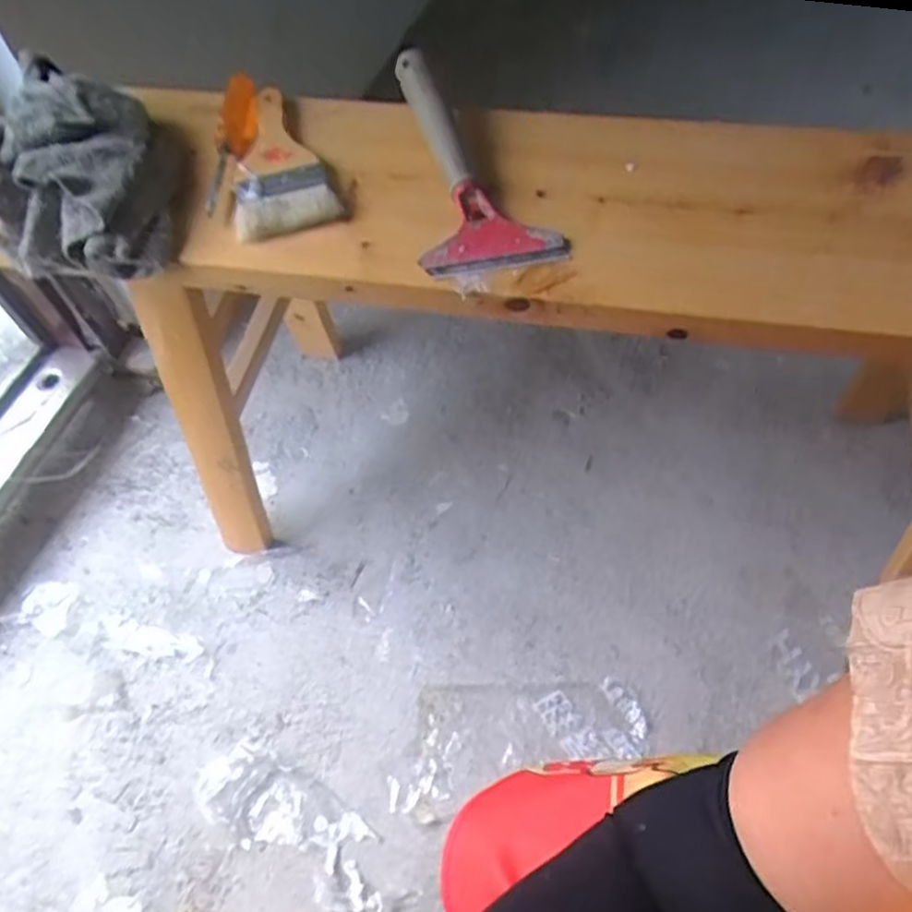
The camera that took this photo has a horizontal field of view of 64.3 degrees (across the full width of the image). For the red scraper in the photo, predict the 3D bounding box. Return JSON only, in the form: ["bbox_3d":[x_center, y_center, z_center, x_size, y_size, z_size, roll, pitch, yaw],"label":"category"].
[{"bbox_3d":[-0.003,-0.219,0.538,0.094,0.027,0.210,-19,73,-7],"label":"red scraper"}]

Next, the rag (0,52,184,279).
[{"bbox_3d":[-0.285,-0.213,0.540,0.131,0.075,0.165,-10,56,-1],"label":"rag"}]

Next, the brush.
[{"bbox_3d":[-0.144,-0.235,0.572,0.075,0.015,0.164,-17,58,-6],"label":"brush"}]

